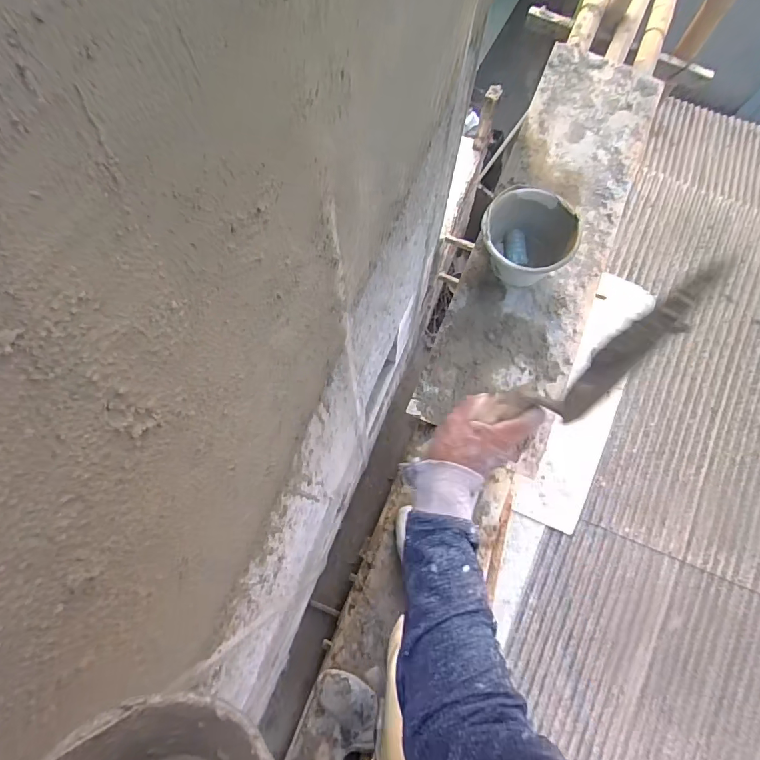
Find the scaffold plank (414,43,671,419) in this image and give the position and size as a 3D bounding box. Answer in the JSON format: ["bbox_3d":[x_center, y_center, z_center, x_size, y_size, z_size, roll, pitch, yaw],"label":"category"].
[{"bbox_3d":[0.518,-0.439,1.462,0.392,0.068,1.307,22,82,4],"label":"scaffold plank"}]

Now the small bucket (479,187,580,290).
[{"bbox_3d":[0.407,-0.391,1.346,0.260,0.167,0.225,28,76,7],"label":"small bucket"}]

